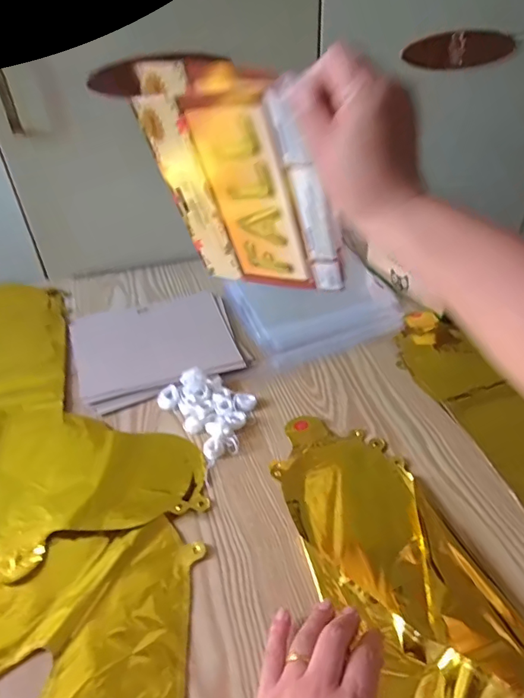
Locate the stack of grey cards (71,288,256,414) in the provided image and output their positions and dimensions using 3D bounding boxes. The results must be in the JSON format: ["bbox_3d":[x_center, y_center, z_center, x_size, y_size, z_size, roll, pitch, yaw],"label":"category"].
[{"bbox_3d":[-0.137,-0.010,0.622,0.202,0.009,0.194,-15,40,-16],"label":"stack of grey cards"}]

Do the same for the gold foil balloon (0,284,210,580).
[{"bbox_3d":[-0.289,0.057,0.540,0.246,0.021,0.479,-27,44,-28],"label":"gold foil balloon"}]

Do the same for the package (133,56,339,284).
[{"bbox_3d":[-0.020,-0.141,0.425,0.163,0.209,0.007,11,53,30],"label":"package"}]

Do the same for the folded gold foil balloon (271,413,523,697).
[{"bbox_3d":[0.127,0.203,0.347,0.131,0.019,0.422,-14,40,-15],"label":"folded gold foil balloon"}]

